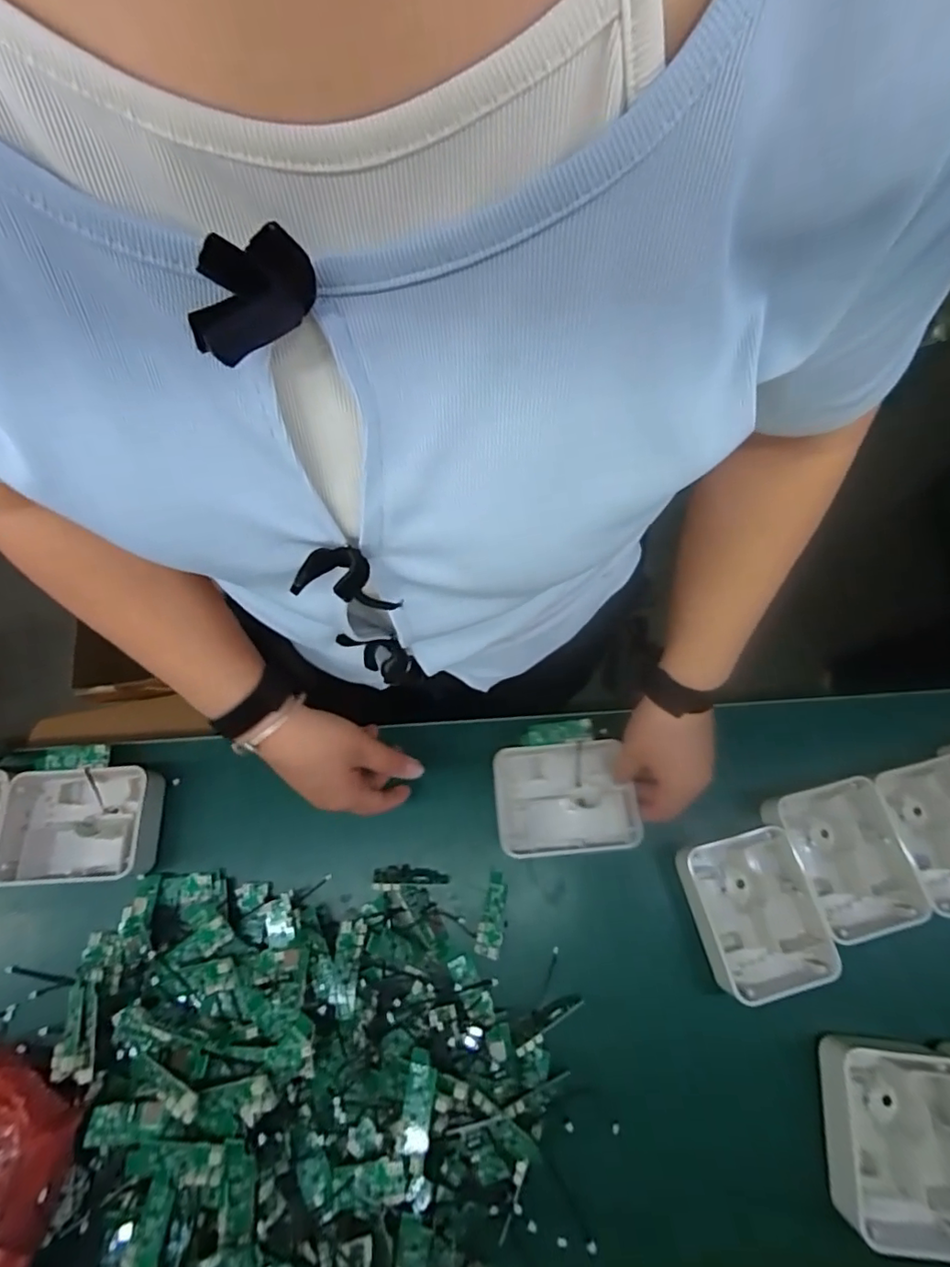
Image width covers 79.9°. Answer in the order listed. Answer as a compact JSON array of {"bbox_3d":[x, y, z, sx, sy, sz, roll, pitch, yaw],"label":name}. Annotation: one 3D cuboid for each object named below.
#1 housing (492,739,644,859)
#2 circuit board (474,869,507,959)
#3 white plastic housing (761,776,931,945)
[{"bbox_3d":[0.083,0.155,0.540,0.125,0.036,0.099,-4,71,-1],"label":"housing"},{"bbox_3d":[0.016,0.261,0.528,0.023,0.007,0.071,0,62,17],"label":"circuit board"},{"bbox_3d":[0.343,0.210,0.529,0.103,0.043,0.131,-17,72,-5],"label":"white plastic housing"}]

